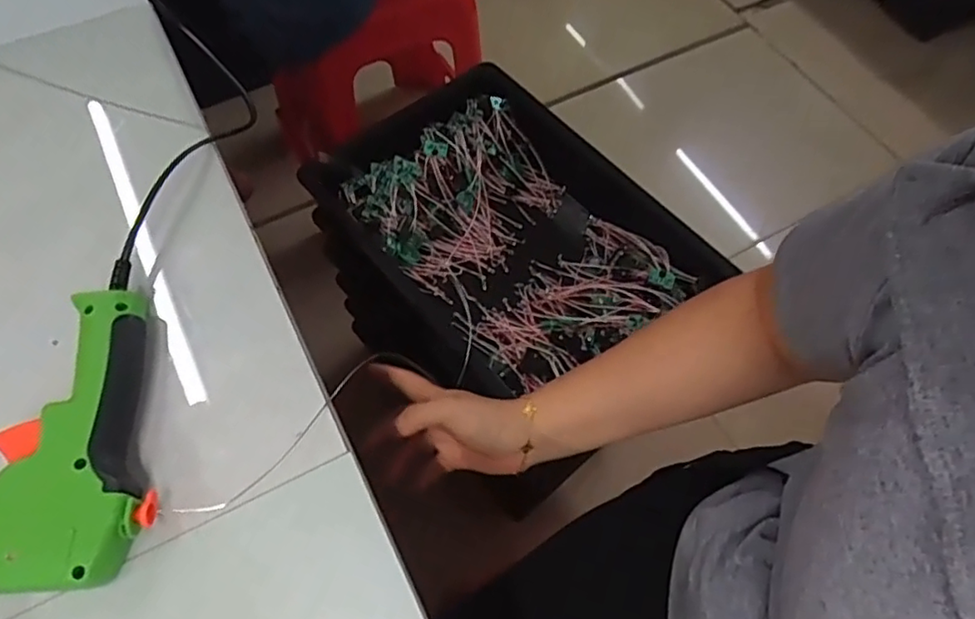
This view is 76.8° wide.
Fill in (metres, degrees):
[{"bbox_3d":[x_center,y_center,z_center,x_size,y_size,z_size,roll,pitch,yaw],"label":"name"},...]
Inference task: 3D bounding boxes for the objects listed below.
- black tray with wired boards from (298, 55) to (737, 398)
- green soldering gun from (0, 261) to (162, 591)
[{"bbox_3d":[0.000,-0.101,0.762,0.316,0.089,0.400,-34,68,-18],"label":"black tray with wired boards"},{"bbox_3d":[-0.263,0.068,0.306,0.180,0.030,0.153,-10,63,-7],"label":"green soldering gun"}]

